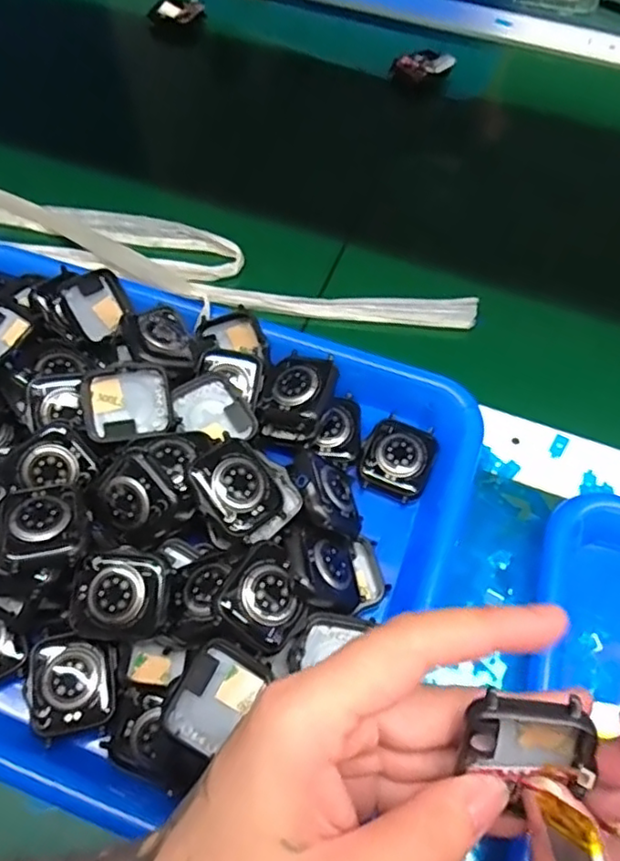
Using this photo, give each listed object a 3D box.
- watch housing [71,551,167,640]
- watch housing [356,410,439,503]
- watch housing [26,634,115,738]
[{"bbox_3d":[-0.083,0.072,0.274,0.039,0.010,0.037,6,76,5],"label":"watch housing"},{"bbox_3d":[0.049,0.013,0.341,0.038,0.008,0.045,19,62,10],"label":"watch housing"},{"bbox_3d":[-0.105,0.110,0.275,0.038,0.007,0.039,-7,61,-5],"label":"watch housing"}]

